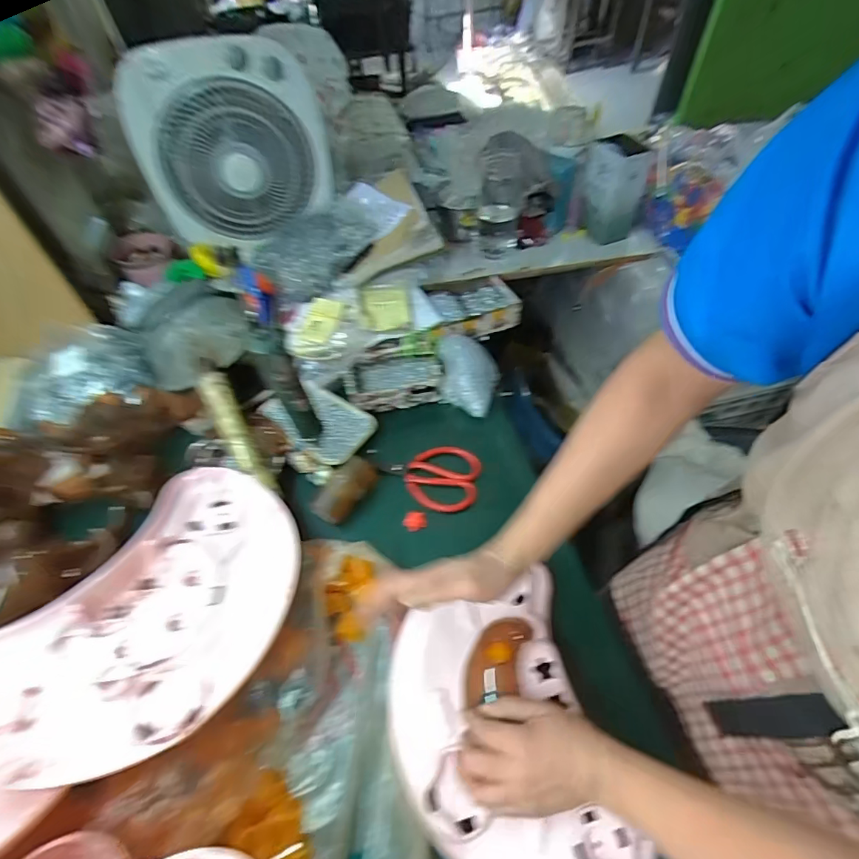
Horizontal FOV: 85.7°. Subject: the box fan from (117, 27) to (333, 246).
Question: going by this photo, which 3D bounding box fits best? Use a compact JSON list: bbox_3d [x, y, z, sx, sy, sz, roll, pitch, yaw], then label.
[{"bbox_3d":[-0.361,-0.522,0.862,0.333,0.316,0.109,-16,54,-8],"label":"box fan"}]

